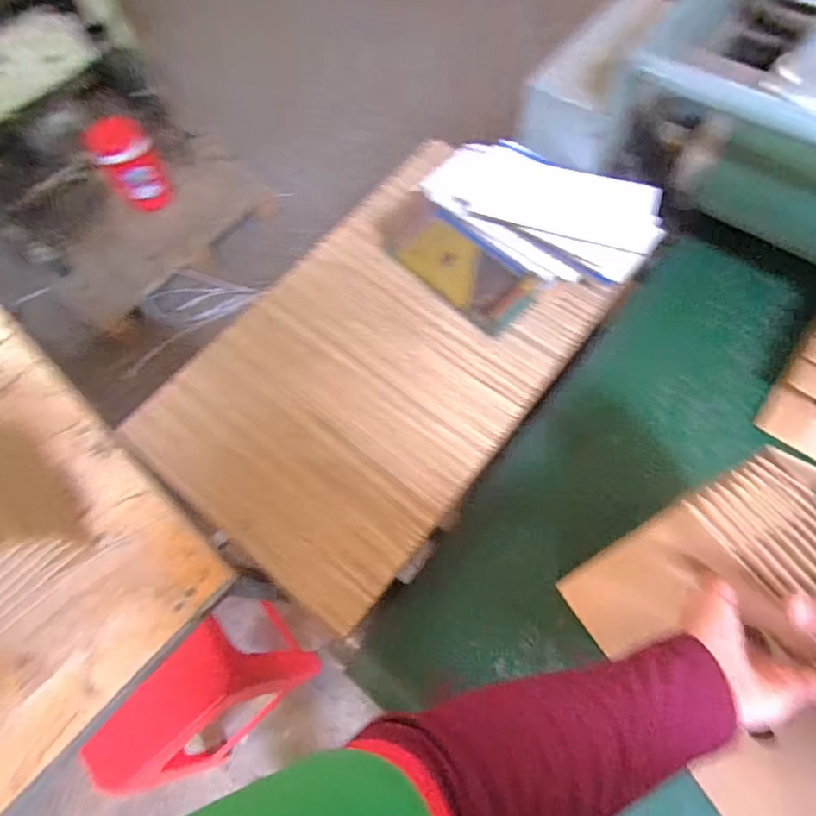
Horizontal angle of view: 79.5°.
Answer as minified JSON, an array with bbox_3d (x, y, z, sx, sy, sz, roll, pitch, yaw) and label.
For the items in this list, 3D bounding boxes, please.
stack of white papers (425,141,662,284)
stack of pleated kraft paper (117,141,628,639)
[{"bbox_3d":[0.185,-0.295,0.733,0.346,0.060,0.184,33,72,16],"label":"stack of white papers"},{"bbox_3d":[-0.025,-0.089,0.698,0.420,0.035,0.665,37,73,17],"label":"stack of pleated kraft paper"}]

